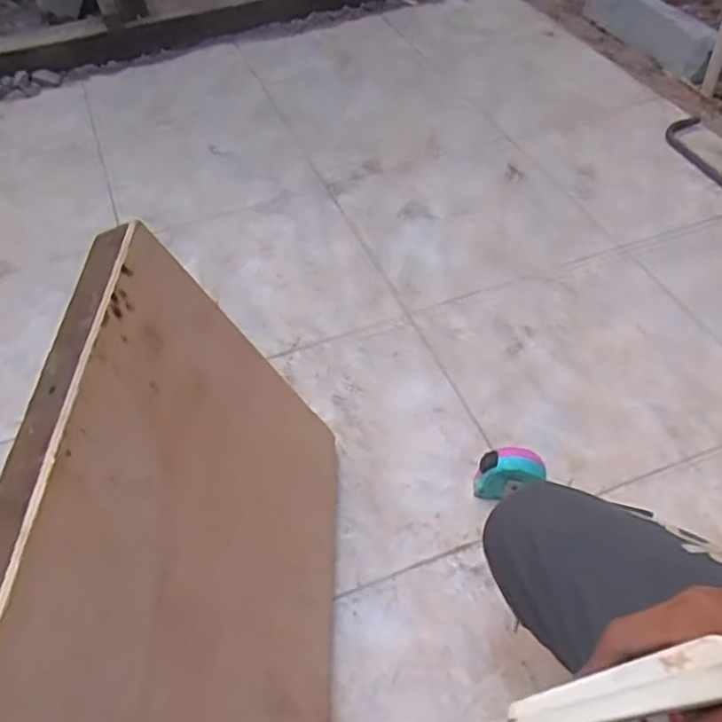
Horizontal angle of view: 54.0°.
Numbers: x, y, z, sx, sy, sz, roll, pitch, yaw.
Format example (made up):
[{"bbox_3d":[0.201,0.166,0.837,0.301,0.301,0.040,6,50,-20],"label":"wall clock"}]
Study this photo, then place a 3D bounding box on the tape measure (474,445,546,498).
[{"bbox_3d":[0.182,0.140,0.874,0.081,0.071,0.034,-1,48,4],"label":"tape measure"}]

